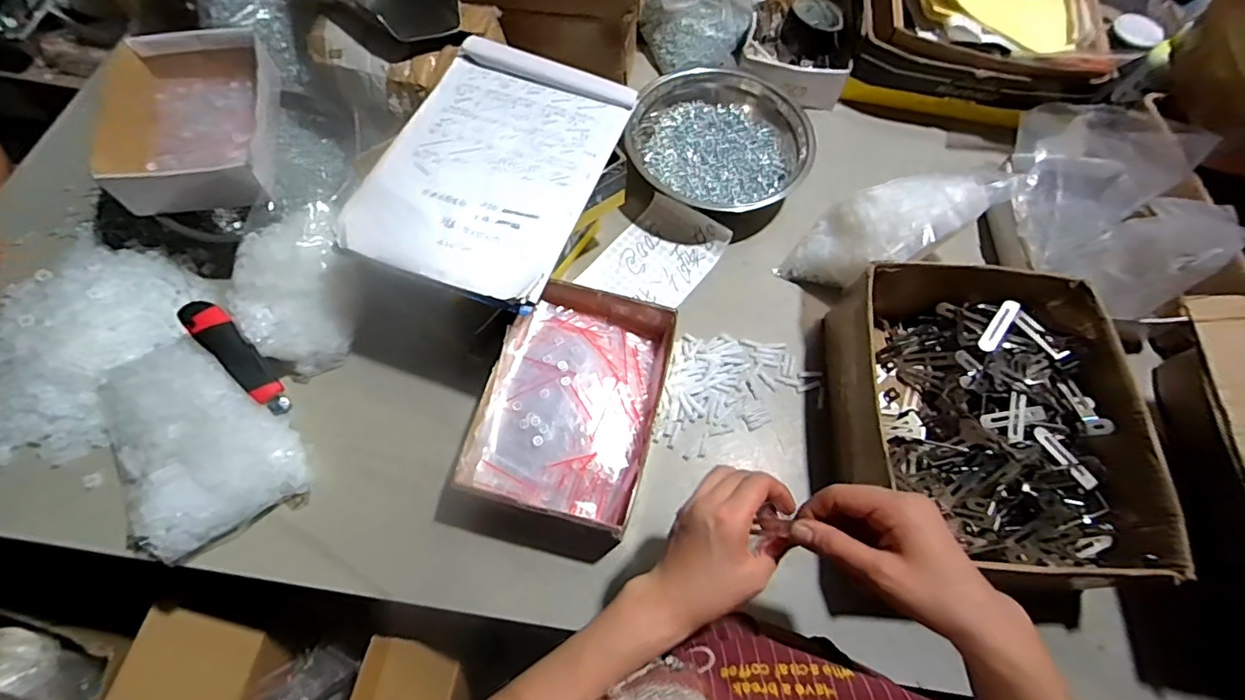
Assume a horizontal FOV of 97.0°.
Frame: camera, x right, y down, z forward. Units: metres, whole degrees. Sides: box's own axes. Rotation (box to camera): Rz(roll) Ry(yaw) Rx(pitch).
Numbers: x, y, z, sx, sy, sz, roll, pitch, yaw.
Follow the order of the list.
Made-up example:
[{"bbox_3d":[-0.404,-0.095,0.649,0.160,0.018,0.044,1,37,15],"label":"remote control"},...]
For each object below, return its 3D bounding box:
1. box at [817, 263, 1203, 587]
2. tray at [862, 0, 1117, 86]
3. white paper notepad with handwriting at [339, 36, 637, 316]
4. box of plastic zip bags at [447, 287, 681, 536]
[{"bbox_3d":[0.376,0.069,0.590,0.275,0.110,0.321,7,65,1],"label":"box"},{"bbox_3d":[0.521,-0.491,0.814,0.339,0.100,0.247,16,66,5],"label":"tray"},{"bbox_3d":[-0.133,-0.198,0.580,0.220,0.020,0.298,19,66,6],"label":"white paper notepad with handwriting"},{"bbox_3d":[-0.053,0.055,0.611,0.182,0.072,0.259,15,66,5],"label":"box of plastic zip bags"}]

